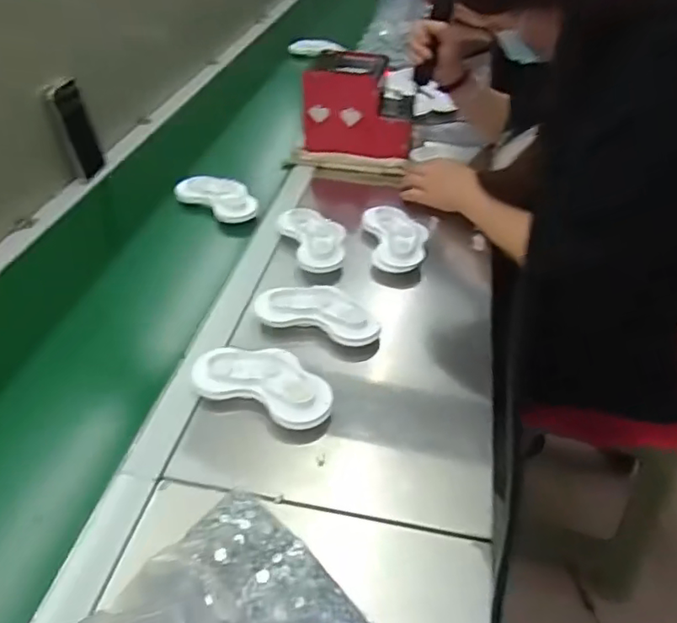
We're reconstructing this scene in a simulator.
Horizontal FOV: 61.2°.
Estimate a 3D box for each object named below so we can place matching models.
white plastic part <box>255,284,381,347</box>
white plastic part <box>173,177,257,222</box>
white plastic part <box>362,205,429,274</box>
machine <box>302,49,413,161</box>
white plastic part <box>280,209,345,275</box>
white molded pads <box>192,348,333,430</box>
[{"bbox_3d":[-0.020,-0.003,0.674,0.145,0.025,0.075,16,41,17],"label":"white plastic part"},{"bbox_3d":[-0.183,-0.179,0.892,0.139,0.019,0.085,28,46,29],"label":"white plastic part"},{"bbox_3d":[0.081,-0.104,0.803,0.078,0.025,0.131,-2,39,-5],"label":"white plastic part"},{"bbox_3d":[0.035,-0.356,0.981,0.187,0.128,0.139,8,40,8],"label":"machine"},{"bbox_3d":[-0.030,-0.101,0.803,0.079,0.024,0.142,-11,41,-14],"label":"white plastic part"},{"bbox_3d":[-0.073,0.074,0.591,0.150,0.024,0.078,18,42,20],"label":"white molded pads"}]

